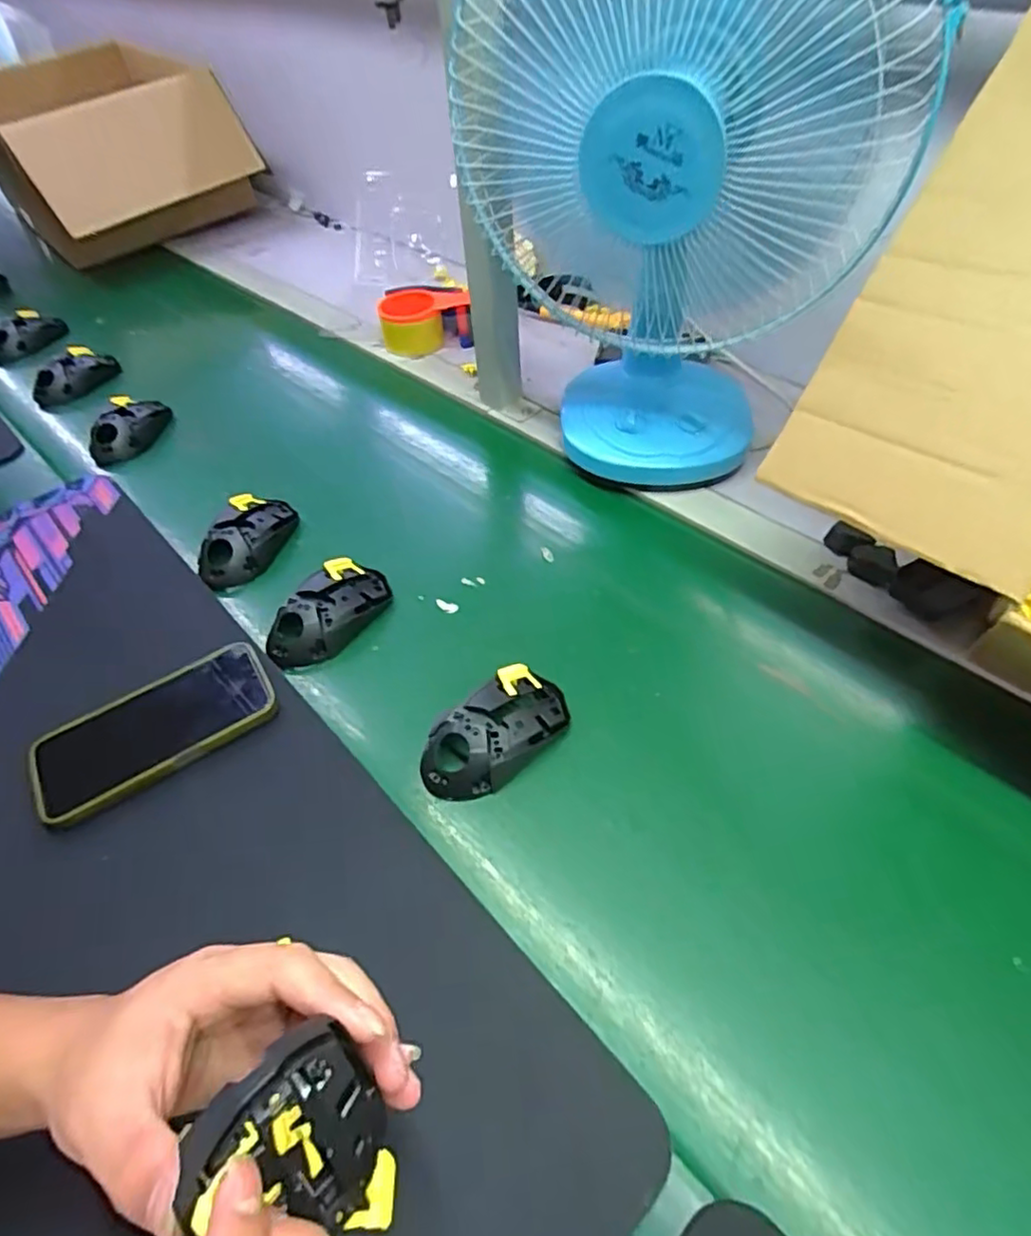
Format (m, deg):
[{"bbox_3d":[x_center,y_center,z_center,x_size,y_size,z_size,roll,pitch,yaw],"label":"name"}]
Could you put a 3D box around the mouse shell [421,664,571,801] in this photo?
[{"bbox_3d":[-0.015,0.081,0.461,0.114,0.029,0.059,-35,55,-25],"label":"mouse shell"}]

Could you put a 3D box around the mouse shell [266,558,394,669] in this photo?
[{"bbox_3d":[-0.159,-0.005,0.545,0.064,0.036,0.113,28,56,26],"label":"mouse shell"}]

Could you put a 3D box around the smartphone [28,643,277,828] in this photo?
[{"bbox_3d":[-0.263,0.080,0.469,0.164,0.008,0.078,-30,59,-16],"label":"smartphone"}]

